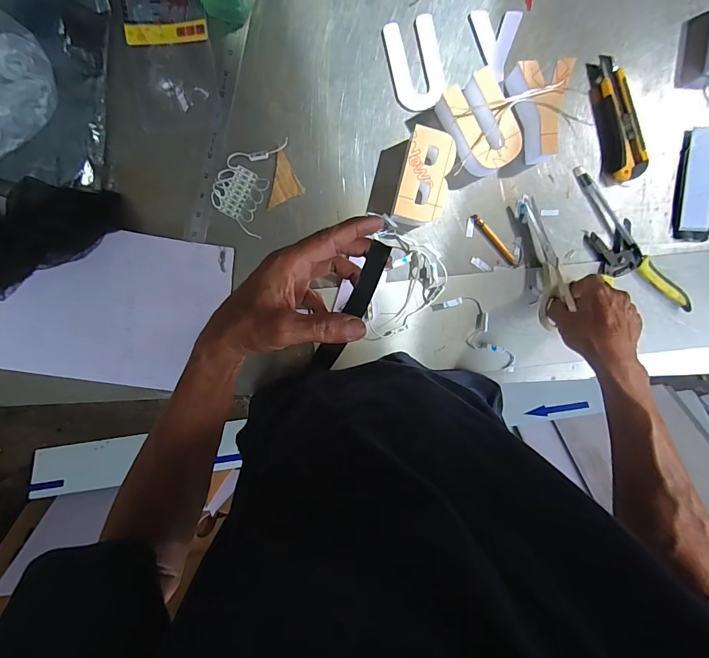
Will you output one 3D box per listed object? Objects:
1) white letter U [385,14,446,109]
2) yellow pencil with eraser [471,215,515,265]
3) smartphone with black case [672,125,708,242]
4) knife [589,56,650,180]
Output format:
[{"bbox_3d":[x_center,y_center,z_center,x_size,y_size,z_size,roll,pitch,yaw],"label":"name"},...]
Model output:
[{"bbox_3d":[0.080,-0.339,0.490,0.066,0.004,0.107,-14,97,-1],"label":"white letter U"},{"bbox_3d":[0.192,-0.123,0.523,0.011,0.006,0.087,-43,97,3],"label":"yellow pencil with eraser"},{"bbox_3d":[0.475,-0.198,0.525,0.057,0.015,0.147,0,97,-3],"label":"smartphone with black case"},{"bbox_3d":[0.347,-0.275,0.505,0.048,0.019,0.152,-15,97,-1],"label":"knife"}]

